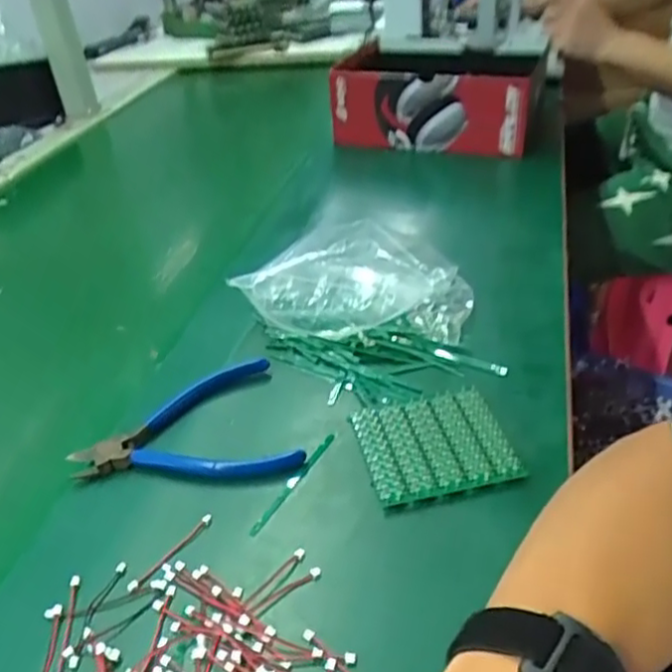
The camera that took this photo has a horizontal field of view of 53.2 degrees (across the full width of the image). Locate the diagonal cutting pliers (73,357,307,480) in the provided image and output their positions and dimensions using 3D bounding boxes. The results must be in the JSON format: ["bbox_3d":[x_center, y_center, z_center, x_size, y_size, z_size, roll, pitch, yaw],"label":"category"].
[{"bbox_3d":[-0.098,0.066,0.436,0.137,0.015,0.103,-18,37,-14],"label":"diagonal cutting pliers"}]

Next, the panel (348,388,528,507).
[{"bbox_3d":[0.060,0.066,0.421,0.086,0.006,0.080,-11,36,-6],"label":"panel"}]

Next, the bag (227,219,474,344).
[{"bbox_3d":[0.015,-0.042,0.526,0.174,0.059,0.097,3,37,14],"label":"bag"}]

